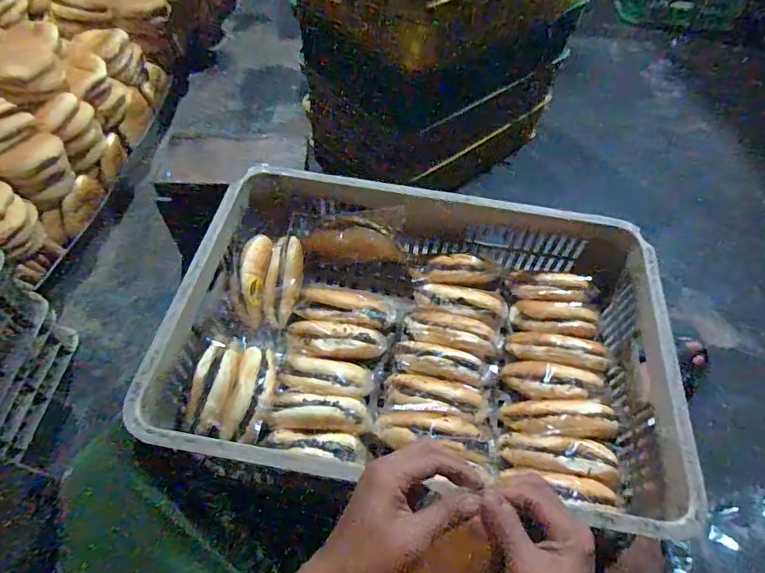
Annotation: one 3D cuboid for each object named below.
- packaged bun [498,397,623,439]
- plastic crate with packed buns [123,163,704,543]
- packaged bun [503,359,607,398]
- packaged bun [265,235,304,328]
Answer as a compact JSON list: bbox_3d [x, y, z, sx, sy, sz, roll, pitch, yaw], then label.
[{"bbox_3d":[0.227,0.173,0.605,0.143,0.047,0.056,-4,53,24],"label":"packaged bun"},{"bbox_3d":[0.053,0.062,0.648,0.606,0.141,0.455,9,56,3],"label":"plastic crate with packed buns"},{"bbox_3d":[0.226,0.131,0.628,0.129,0.038,0.057,3,53,25],"label":"packaged bun"},{"bbox_3d":[-0.145,-0.011,0.693,0.047,0.042,0.137,6,77,0],"label":"packaged bun"}]

